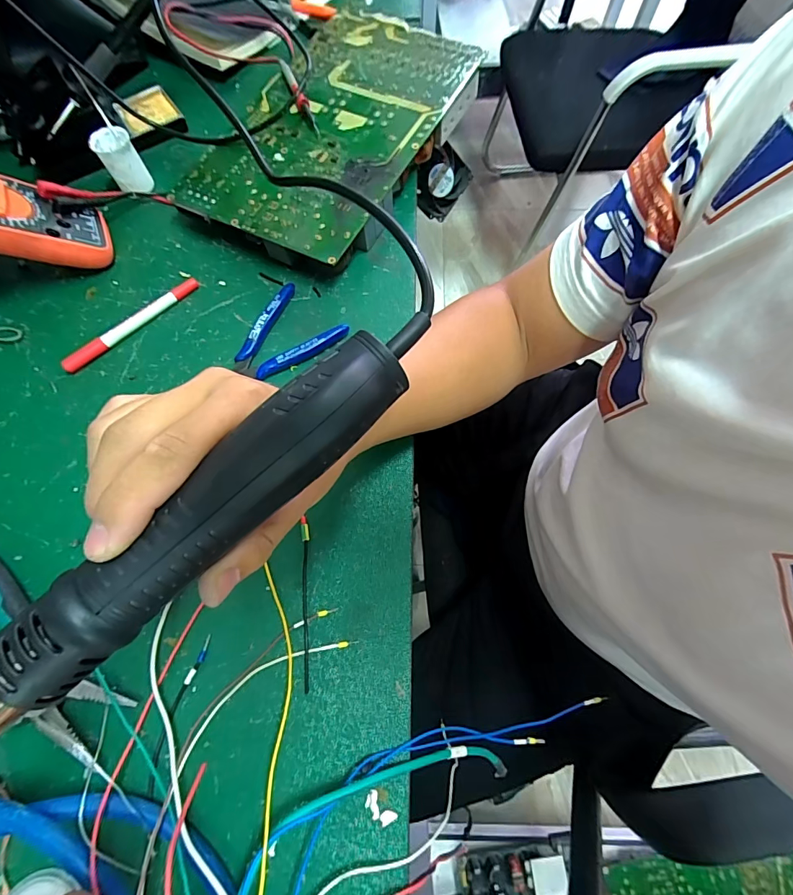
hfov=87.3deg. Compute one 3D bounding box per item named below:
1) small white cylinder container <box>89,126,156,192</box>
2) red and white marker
[{"bbox_3d":[-0.281,-0.293,0.429,0.036,0.050,0.041,-35,72,-11],"label":"small white cylinder container"},{"bbox_3d":[-0.244,-0.116,0.384,0.137,0.013,0.013,-43,73,-13],"label":"red and white marker"}]

